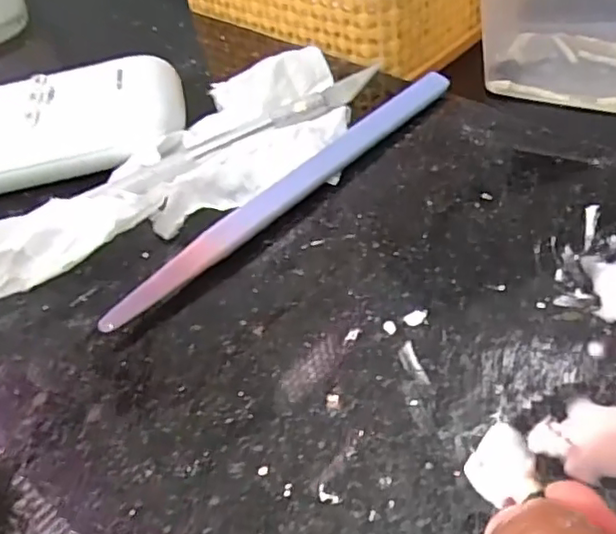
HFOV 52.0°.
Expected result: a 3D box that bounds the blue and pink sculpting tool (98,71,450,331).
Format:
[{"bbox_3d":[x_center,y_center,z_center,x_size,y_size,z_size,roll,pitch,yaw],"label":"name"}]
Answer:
[{"bbox_3d":[-0.002,-0.026,0.187,0.009,0.006,0.138,30,56,34],"label":"blue and pink sculpting tool"}]

